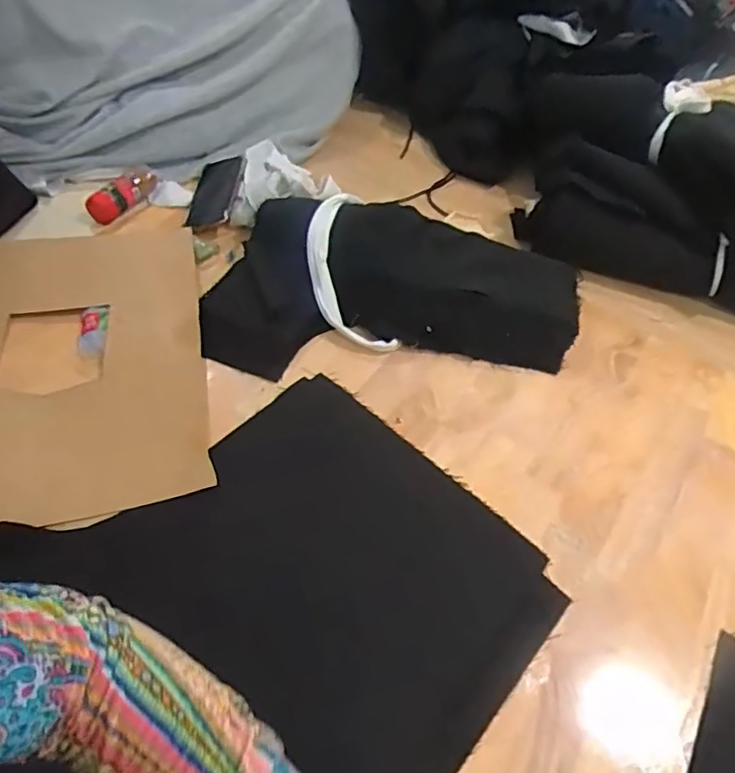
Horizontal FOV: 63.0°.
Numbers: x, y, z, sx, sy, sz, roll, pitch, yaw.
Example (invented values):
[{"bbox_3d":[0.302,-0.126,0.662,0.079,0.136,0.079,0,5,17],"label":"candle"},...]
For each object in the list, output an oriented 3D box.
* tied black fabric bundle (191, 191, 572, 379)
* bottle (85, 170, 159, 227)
[{"bbox_3d":[0.025,-0.132,0.756,0.467,0.081,0.257,3,50,-3],"label":"tied black fabric bundle"},{"bbox_3d":[-0.350,-0.277,0.868,0.041,0.040,0.110,20,51,12],"label":"bottle"}]

